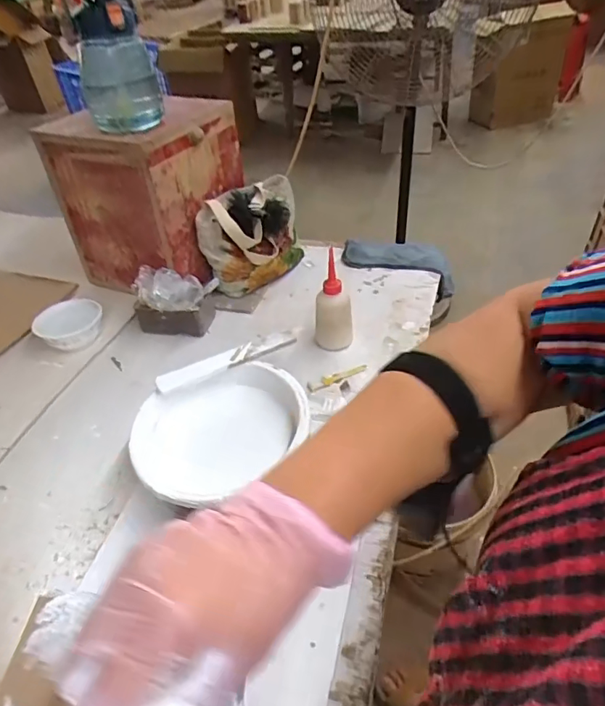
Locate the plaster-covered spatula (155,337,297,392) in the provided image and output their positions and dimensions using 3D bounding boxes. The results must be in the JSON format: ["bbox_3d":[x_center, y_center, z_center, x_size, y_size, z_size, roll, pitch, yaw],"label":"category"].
[{"bbox_3d":[-0.105,0.010,0.697,0.194,0.013,0.027,-20,45,-14],"label":"plaster-covered spatula"}]

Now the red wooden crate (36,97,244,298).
[{"bbox_3d":[-0.280,-0.308,0.957,0.260,0.280,0.249,17,48,23],"label":"red wooden crate"}]

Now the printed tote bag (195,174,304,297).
[{"bbox_3d":[-0.089,-0.225,0.970,0.105,0.166,0.215,20,48,25],"label":"printed tote bag"}]

